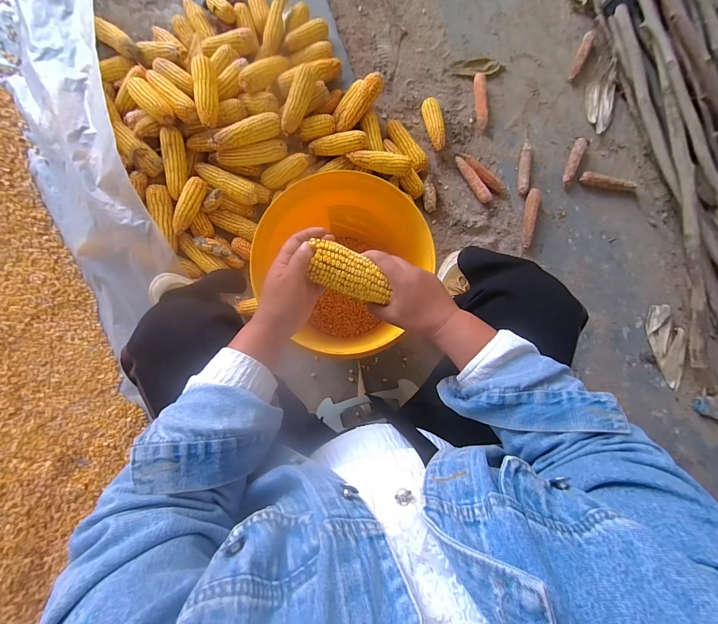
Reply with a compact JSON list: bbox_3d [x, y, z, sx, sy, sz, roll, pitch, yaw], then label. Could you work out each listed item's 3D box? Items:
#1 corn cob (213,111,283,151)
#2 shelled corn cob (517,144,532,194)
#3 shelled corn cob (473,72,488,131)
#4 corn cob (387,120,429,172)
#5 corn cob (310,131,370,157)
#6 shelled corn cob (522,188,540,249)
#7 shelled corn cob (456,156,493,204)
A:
[{"bbox_3d":[-0.266,-0.429,0.753,0.163,0.042,0.051,-22,89,-4],"label":"corn cob"},{"bbox_3d":[0.459,-0.397,0.874,0.028,0.035,0.148,9,88,-2],"label":"shelled corn cob"},{"bbox_3d":[0.339,-0.583,0.877,0.033,0.029,0.153,-7,88,-2],"label":"shelled corn cob"},{"bbox_3d":[0.126,-0.446,0.851,0.046,0.050,0.160,-34,89,-4],"label":"corn cob"},{"bbox_3d":[-0.052,-0.423,0.797,0.147,0.039,0.052,0,87,-3],"label":"corn cob"},{"bbox_3d":[0.464,-0.259,0.863,0.034,0.029,0.164,14,88,-1],"label":"shelled corn cob"},{"bbox_3d":[0.313,-0.364,0.869,0.028,0.025,0.150,-32,89,-3],"label":"shelled corn cob"}]

